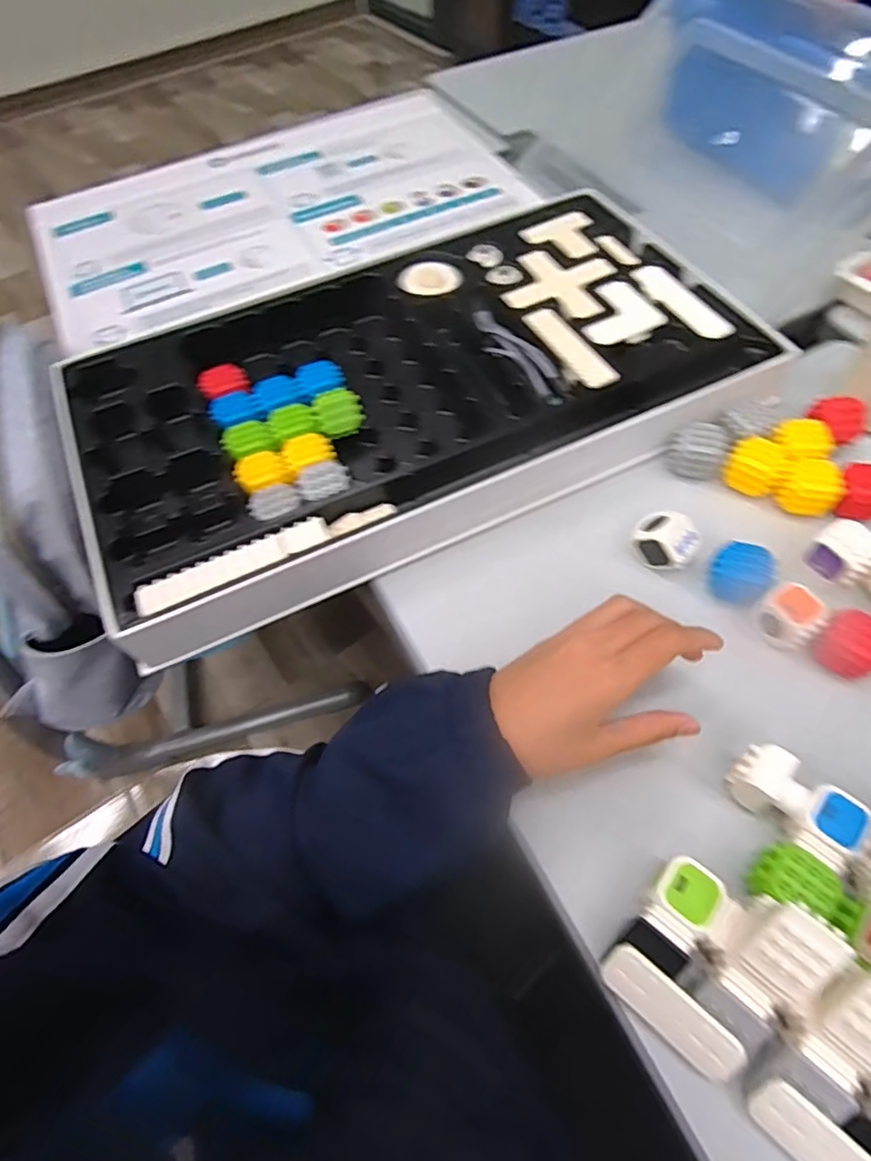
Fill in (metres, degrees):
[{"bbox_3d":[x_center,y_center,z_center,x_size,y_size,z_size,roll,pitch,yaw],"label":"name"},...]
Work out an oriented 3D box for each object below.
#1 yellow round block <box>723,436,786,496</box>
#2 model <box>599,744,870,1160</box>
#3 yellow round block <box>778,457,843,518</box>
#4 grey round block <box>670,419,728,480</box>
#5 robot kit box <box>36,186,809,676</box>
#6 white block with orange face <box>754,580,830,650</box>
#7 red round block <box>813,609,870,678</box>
[{"bbox_3d":[0.246,-0.088,0.464,0.037,0.031,0.033,29,66,19],"label":"yellow round block"},{"bbox_3d":[0.198,0.166,0.291,0.145,0.078,0.186,36,68,22],"label":"model"},{"bbox_3d":[0.279,-0.069,0.451,0.040,0.033,0.034,30,66,19],"label":"yellow round block"},{"bbox_3d":[0.204,-0.101,0.469,0.039,0.029,0.037,-2,60,3],"label":"grey round block"},{"bbox_3d":[-0.018,-0.169,0.511,0.528,0.057,0.295,-24,61,-10],"label":"robot kit box"},{"bbox_3d":[0.233,0.024,0.396,0.035,0.028,0.035,39,69,23],"label":"white block with orange face"},{"bbox_3d":[0.264,0.042,0.382,0.031,0.033,0.037,-31,62,-13],"label":"red round block"}]

